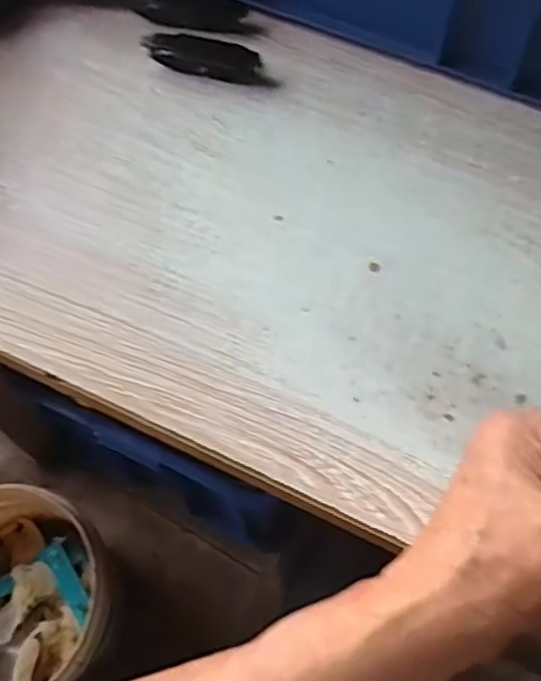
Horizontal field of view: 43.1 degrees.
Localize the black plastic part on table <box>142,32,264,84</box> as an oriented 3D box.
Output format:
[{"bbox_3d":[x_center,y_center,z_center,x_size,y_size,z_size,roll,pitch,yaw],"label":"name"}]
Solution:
[{"bbox_3d":[-0.044,-0.190,0.457,0.080,0.015,0.017,13,66,6],"label":"black plastic part on table"}]

